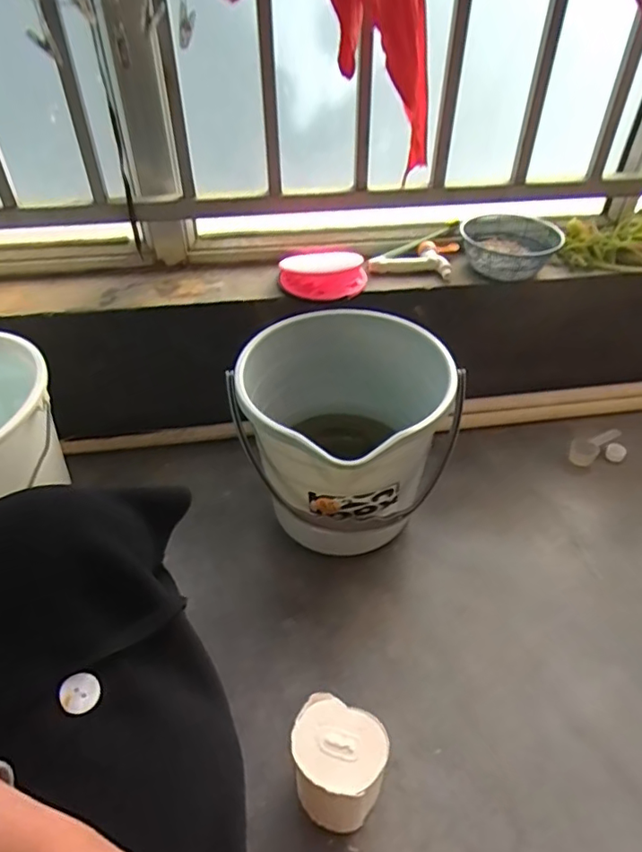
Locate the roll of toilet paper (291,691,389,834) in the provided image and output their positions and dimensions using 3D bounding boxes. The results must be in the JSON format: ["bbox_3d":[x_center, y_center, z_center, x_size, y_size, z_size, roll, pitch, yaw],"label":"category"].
[{"bbox_3d":[0.017,0.358,0.591,0.089,0.143,0.077,17,45,17],"label":"roll of toilet paper"}]

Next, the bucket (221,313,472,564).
[{"bbox_3d":[0.038,0.030,0.839,0.304,0.284,0.293,0,43,0],"label":"bucket"}]

